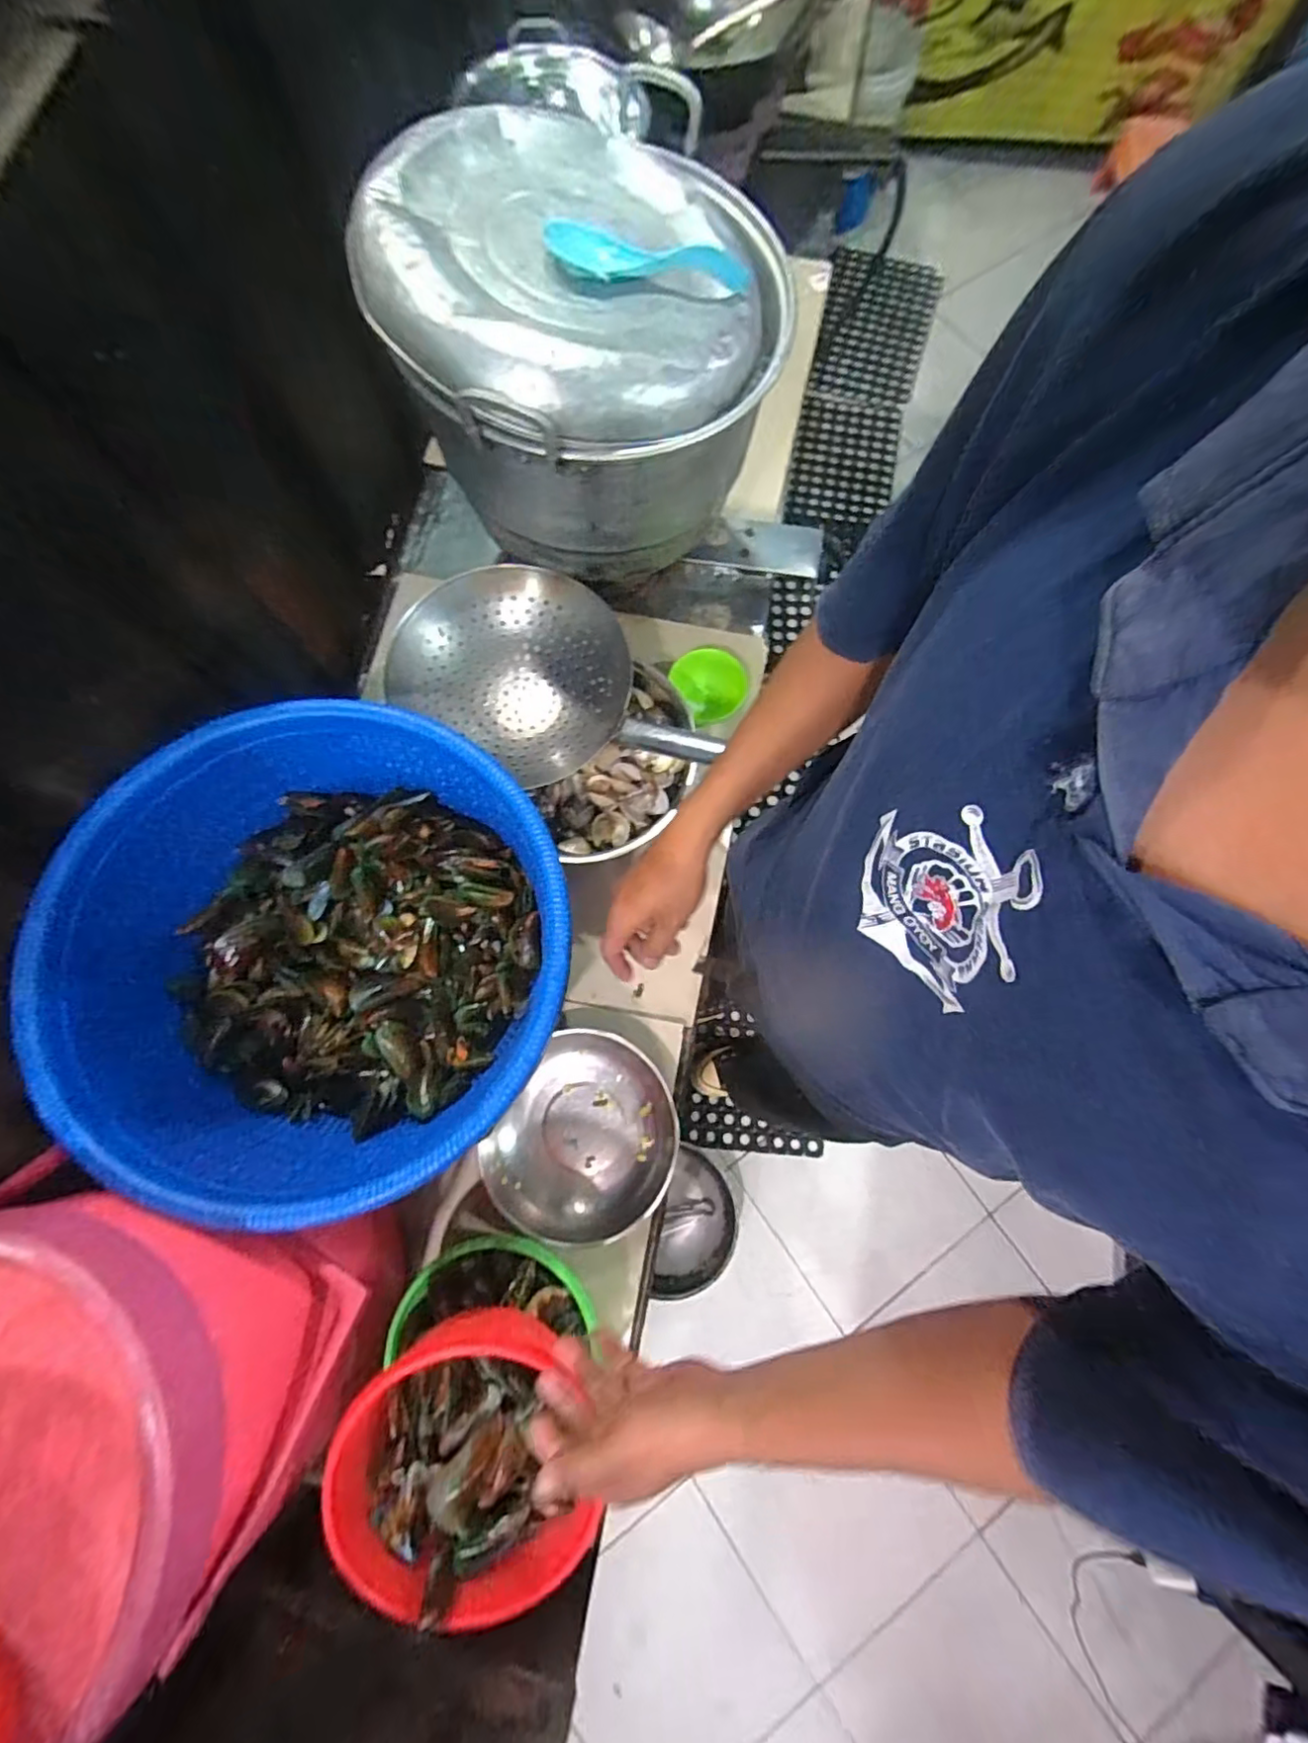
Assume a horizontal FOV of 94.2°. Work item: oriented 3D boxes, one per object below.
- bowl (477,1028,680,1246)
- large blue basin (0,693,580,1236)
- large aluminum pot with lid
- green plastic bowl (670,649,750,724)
[{"bbox_3d":[-0.081,0.335,0.767,0.221,0.061,0.244,32,78,7],"label":"bowl"},{"bbox_3d":[-0.328,0.079,0.642,0.467,0.188,0.459,0,77,-1],"label":"large blue basin"},{"bbox_3d":[-0.067,-0.569,0.667,0.372,0.256,0.391,0,77,-1],"label":"large aluminum pot with lid"},{"bbox_3d":[0.084,-0.276,0.910,0.112,0.061,0.098,-34,79,-8],"label":"green plastic bowl"}]

